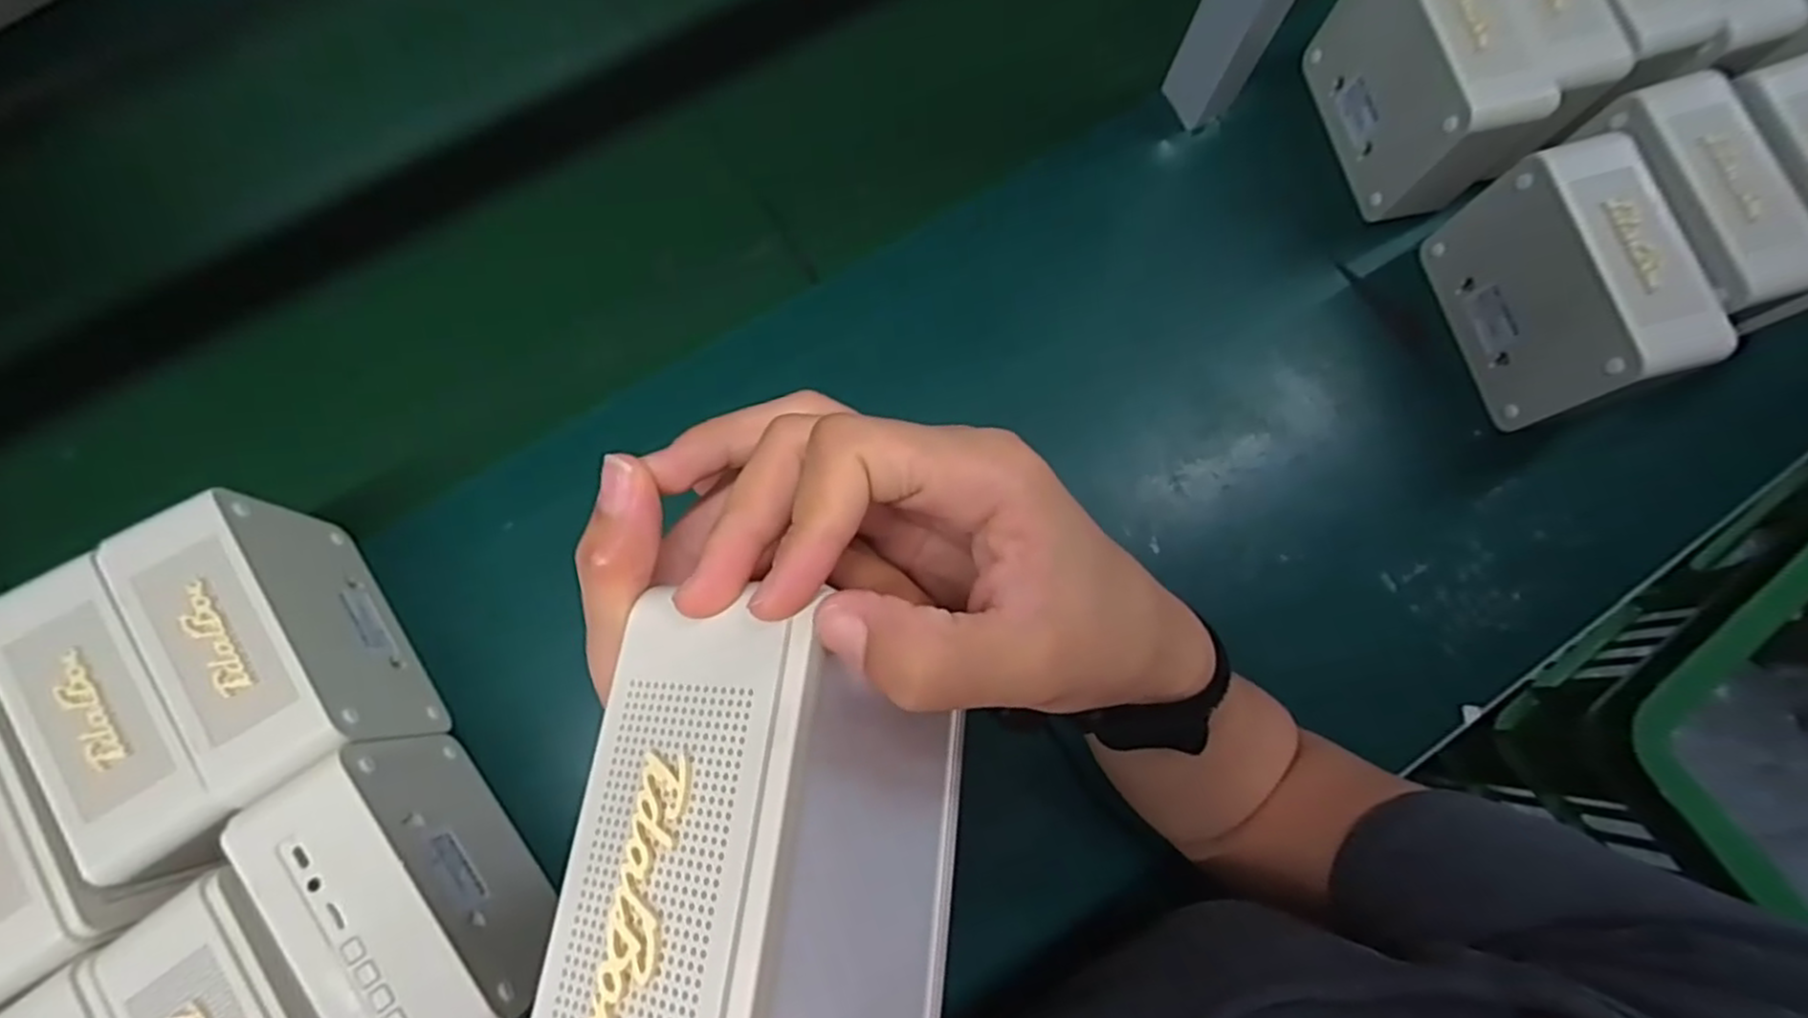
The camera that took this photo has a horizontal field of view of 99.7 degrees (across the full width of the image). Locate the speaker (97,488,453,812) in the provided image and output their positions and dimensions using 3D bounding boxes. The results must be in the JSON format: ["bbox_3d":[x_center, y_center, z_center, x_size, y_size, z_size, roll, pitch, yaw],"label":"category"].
[{"bbox_3d":[-0.304,0.072,0.386,0.055,0.109,0.137,-35,80,-9],"label":"speaker"}]

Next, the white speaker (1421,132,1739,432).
[{"bbox_3d":[0.394,-0.132,0.459,0.067,0.122,0.147,-12,77,-4],"label":"white speaker"}]

